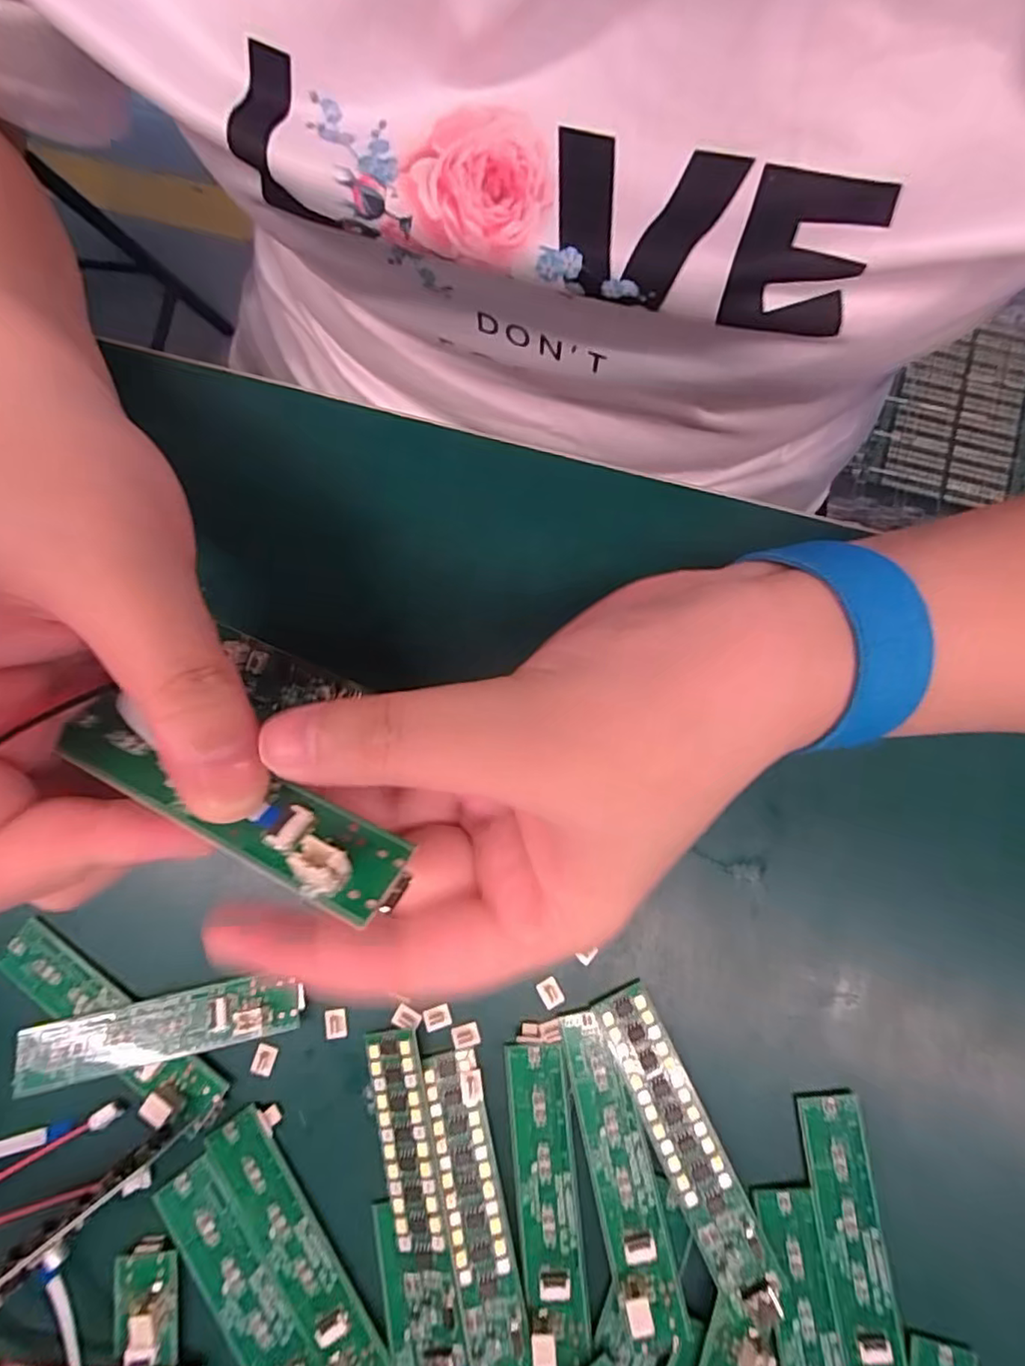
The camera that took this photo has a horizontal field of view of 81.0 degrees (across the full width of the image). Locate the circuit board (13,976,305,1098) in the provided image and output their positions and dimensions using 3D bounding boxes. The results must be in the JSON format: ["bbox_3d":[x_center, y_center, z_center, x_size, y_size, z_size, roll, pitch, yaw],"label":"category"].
[{"bbox_3d":[-0.106,0.104,0.181,0.083,0.010,0.017,-13,80,-1],"label":"circuit board"}]

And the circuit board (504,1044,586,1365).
[{"bbox_3d":[0.009,0.147,0.169,0.018,0.007,0.078,-4,80,1],"label":"circuit board"}]

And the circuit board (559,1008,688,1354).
[{"bbox_3d":[0.031,0.137,0.167,0.018,0.011,0.081,-13,80,-1],"label":"circuit board"}]

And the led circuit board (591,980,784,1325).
[{"bbox_3d":[0.048,0.130,0.169,0.017,0.009,0.082,-25,80,-3],"label":"led circuit board"}]

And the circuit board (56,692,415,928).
[{"bbox_3d":[-0.059,0.021,0.118,0.083,0.007,0.017,21,53,16],"label":"circuit board"}]

